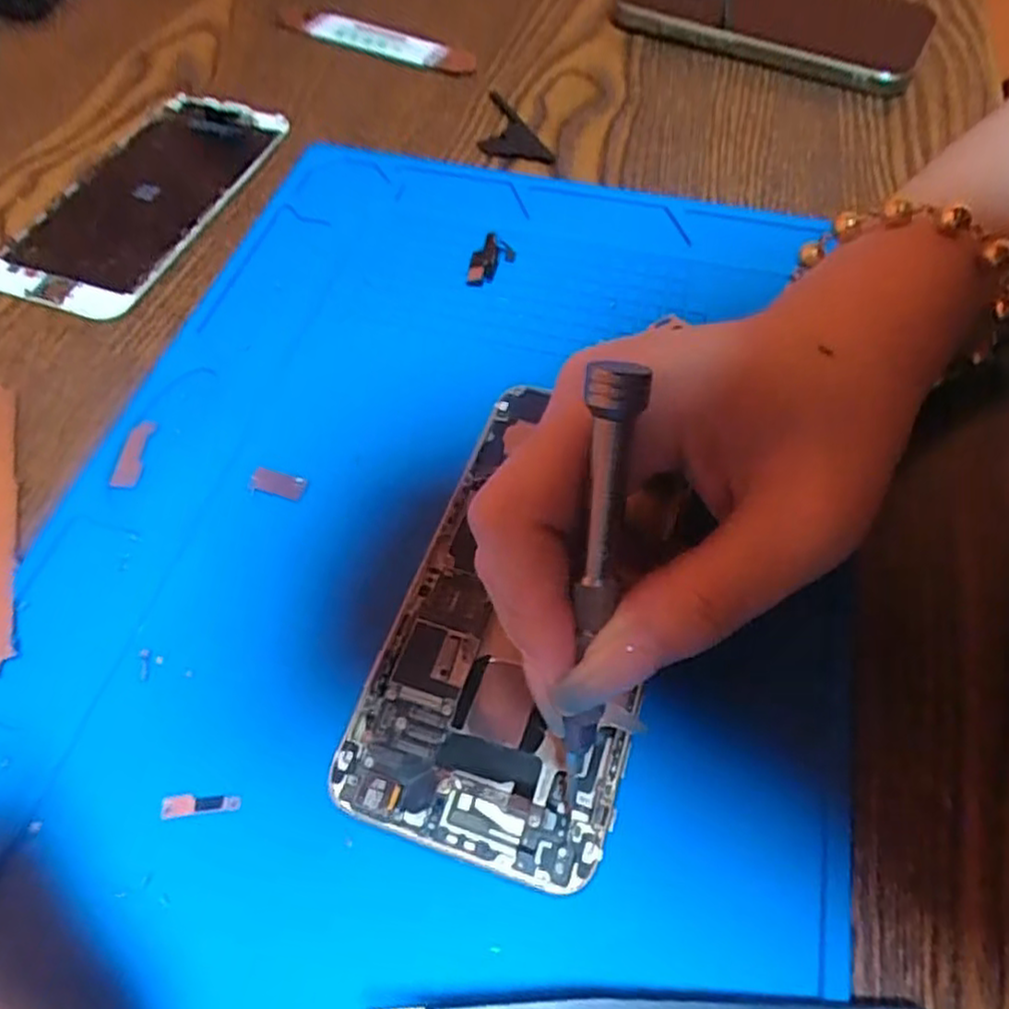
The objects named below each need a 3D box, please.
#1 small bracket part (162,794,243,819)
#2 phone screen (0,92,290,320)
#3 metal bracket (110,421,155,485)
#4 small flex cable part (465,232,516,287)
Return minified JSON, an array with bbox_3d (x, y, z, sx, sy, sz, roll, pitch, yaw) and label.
[{"bbox_3d":[-0.073,0.072,0.175,0.019,0.004,0.005,-4,55,-1],"label":"small bracket part"},{"bbox_3d":[-0.148,-0.129,0.300,0.065,0.004,0.134,17,59,11],"label":"phone screen"},{"bbox_3d":[-0.117,-0.017,0.229,0.009,0.004,0.025,-1,58,0],"label":"metal bracket"},{"bbox_3d":[-0.005,-0.092,0.275,0.014,0.004,0.029,17,59,11],"label":"small flex cable part"}]

